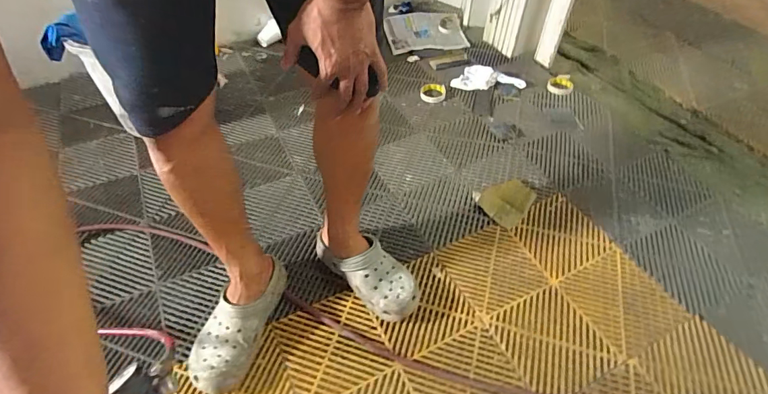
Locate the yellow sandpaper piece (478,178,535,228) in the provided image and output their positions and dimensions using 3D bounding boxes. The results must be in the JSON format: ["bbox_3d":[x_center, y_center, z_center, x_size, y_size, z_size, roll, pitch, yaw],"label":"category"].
[{"bbox_3d":[0.329,0.008,1.078,0.145,0.024,0.122,-36,58,-28],"label":"yellow sandpaper piece"}]

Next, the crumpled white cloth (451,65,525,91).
[{"bbox_3d":[0.370,-0.423,1.435,0.263,0.041,0.092,0,48,0],"label":"crumpled white cloth"}]

